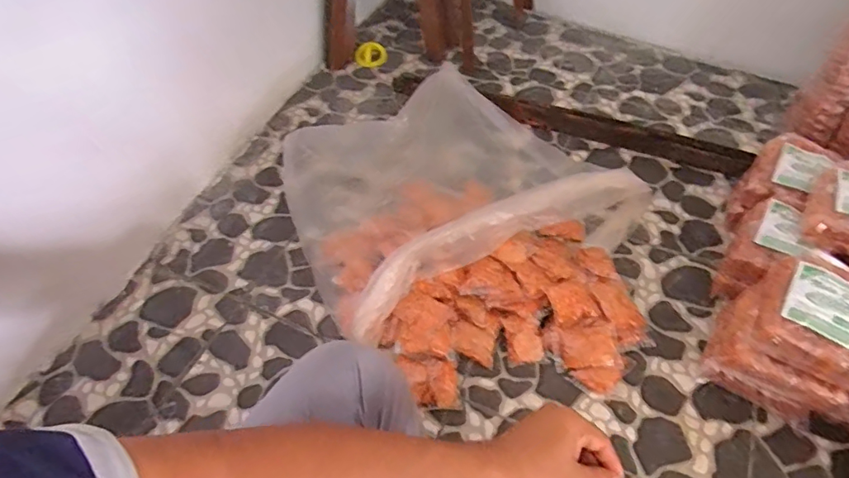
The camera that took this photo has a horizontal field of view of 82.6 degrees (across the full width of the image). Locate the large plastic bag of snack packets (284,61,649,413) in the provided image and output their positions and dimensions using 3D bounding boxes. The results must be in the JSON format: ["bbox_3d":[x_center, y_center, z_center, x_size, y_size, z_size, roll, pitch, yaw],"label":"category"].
[{"bbox_3d":[0.076,-0.040,0.868,0.566,0.136,0.691,-35,58,-21],"label":"large plastic bag of snack packets"}]

